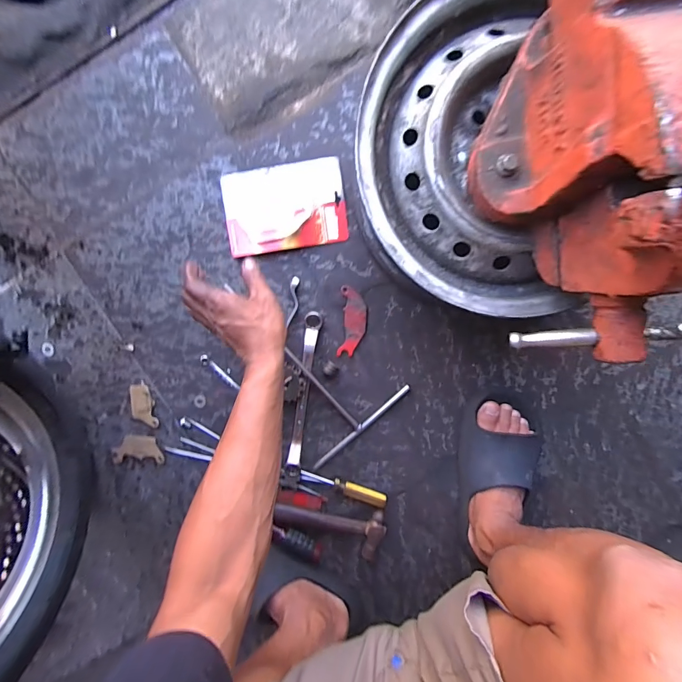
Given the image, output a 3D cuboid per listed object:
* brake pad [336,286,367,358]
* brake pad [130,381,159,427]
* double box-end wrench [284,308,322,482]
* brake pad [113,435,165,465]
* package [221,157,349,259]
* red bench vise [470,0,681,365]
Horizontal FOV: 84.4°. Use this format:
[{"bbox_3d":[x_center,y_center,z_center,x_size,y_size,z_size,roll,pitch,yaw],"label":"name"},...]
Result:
[{"bbox_3d":[0.019,-0.028,0.572,0.040,0.008,0.104,4,95,2],"label":"brake pad"},{"bbox_3d":[-0.311,0.102,0.589,0.034,0.008,0.073,-8,94,3],"label":"brake pad"},{"bbox_3d":[-0.058,0.085,0.570,0.022,0.026,0.256,8,95,1],"label":"double box-end wrench"},{"bbox_3d":[-0.323,0.173,0.599,0.078,0.008,0.045,2,95,2],"label":"brake pad"},{"bbox_3d":[-0.082,-0.194,0.545,0.172,0.013,0.120,-9,94,3],"label":"package"},{"bbox_3d":[0.216,-0.180,0.272,0.162,0.198,0.401,2,99,0],"label":"red bench vise"}]

